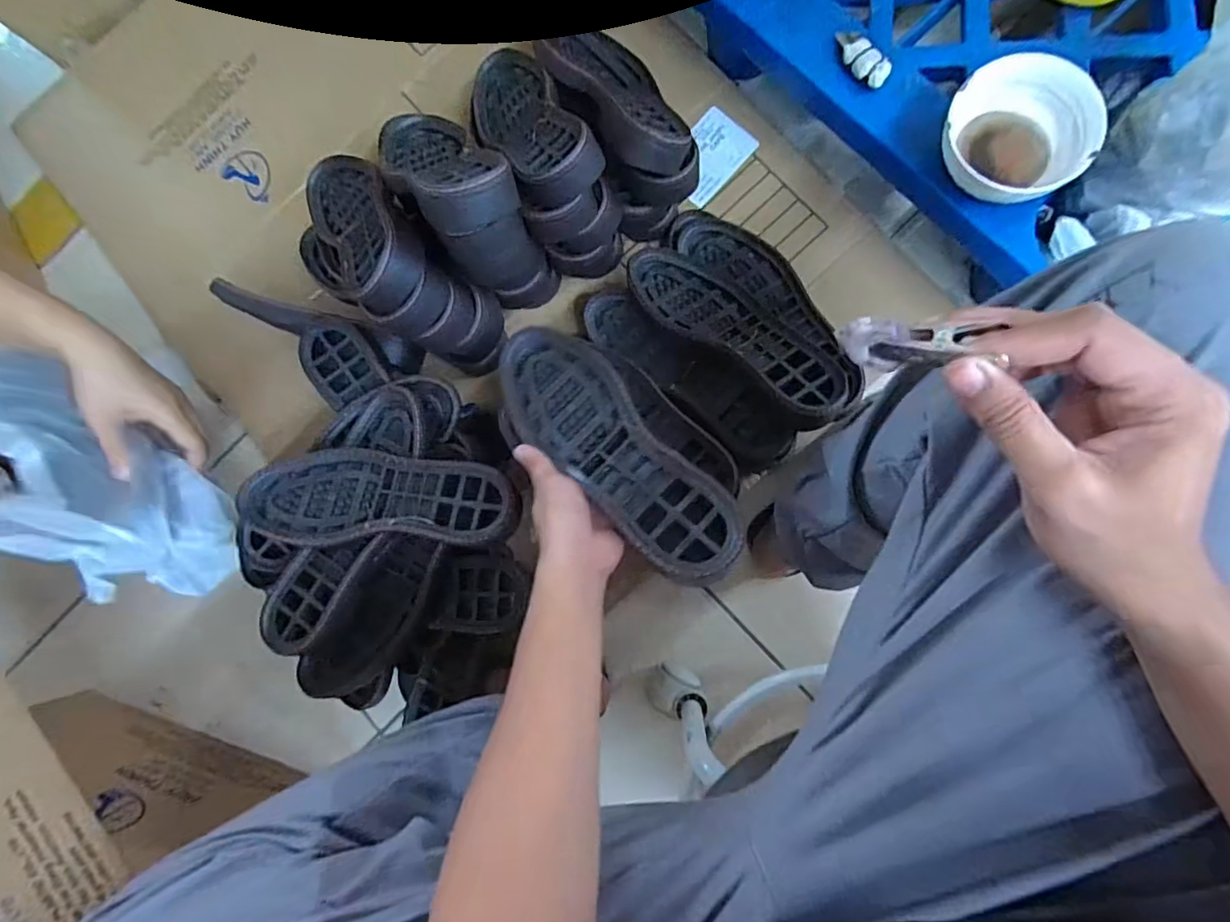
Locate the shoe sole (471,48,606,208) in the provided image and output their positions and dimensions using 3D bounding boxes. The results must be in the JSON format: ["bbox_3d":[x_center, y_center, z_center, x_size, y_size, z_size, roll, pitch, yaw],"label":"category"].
[{"bbox_3d":[-0.092,-0.343,0.592,0.089,0.043,0.261,-30,56,5],"label":"shoe sole"}]

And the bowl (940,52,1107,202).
[{"bbox_3d":[0.341,-0.281,0.496,0.110,0.055,0.113,-1,86,8],"label":"bowl"}]

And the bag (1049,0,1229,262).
[{"bbox_3d":[0.453,-0.267,0.439,0.108,0.216,0.091,9,58,9],"label":"bag"}]

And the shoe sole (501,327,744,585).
[{"bbox_3d":[-0.005,-0.012,0.470,0.085,0.034,0.268,-44,61,3],"label":"shoe sole"}]

